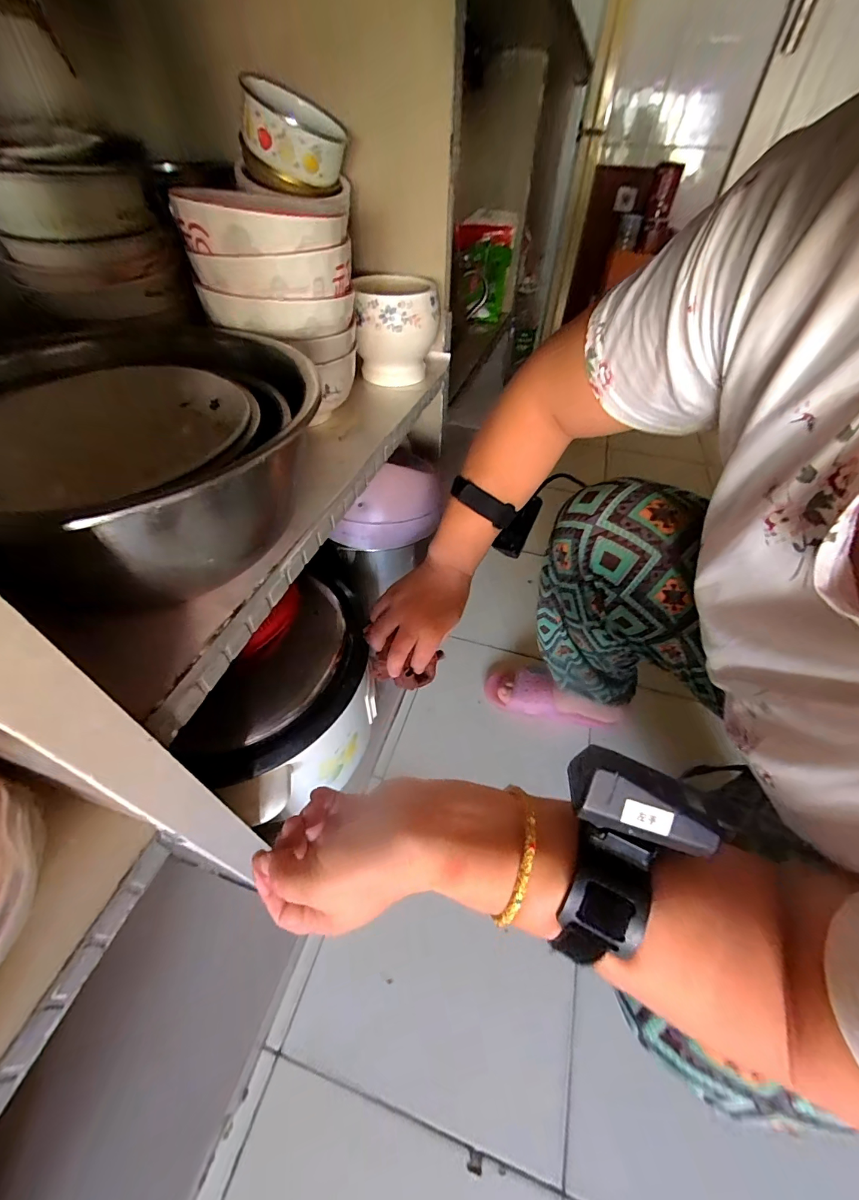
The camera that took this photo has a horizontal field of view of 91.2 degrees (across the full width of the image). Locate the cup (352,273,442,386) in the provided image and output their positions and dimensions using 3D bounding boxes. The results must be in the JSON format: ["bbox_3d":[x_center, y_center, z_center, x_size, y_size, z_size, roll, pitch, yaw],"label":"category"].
[{"bbox_3d":[-0.044,-0.337,0.534,0.102,0.103,0.110,-3,47,-7],"label":"cup"}]

